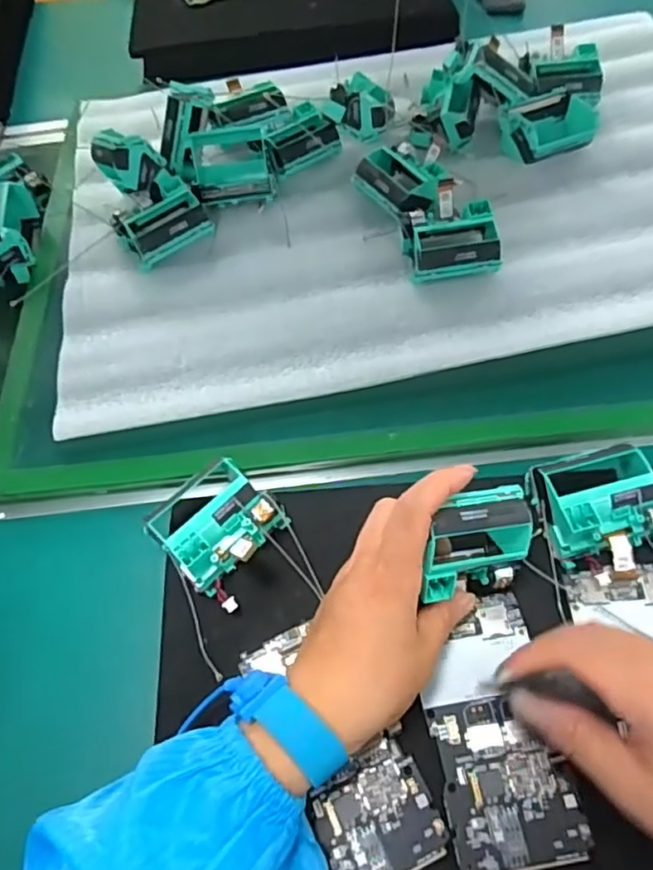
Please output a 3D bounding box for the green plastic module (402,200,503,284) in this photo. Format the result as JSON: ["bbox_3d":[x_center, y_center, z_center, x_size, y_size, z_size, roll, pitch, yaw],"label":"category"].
[{"bbox_3d":[0.097,-0.144,0.480,0.067,0.038,0.058,-10,56,-2],"label":"green plastic module"}]

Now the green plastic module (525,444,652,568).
[{"bbox_3d":[0.163,0.040,0.372,0.067,0.038,0.058,-14,56,-4],"label":"green plastic module"}]

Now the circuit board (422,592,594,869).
[{"bbox_3d":[0.088,0.153,0.328,0.064,0.005,0.127,-9,56,-1],"label":"circuit board"}]

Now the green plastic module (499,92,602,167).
[{"bbox_3d":[0.195,-0.271,0.548,0.073,0.031,0.060,-19,57,-8],"label":"green plastic module"}]

